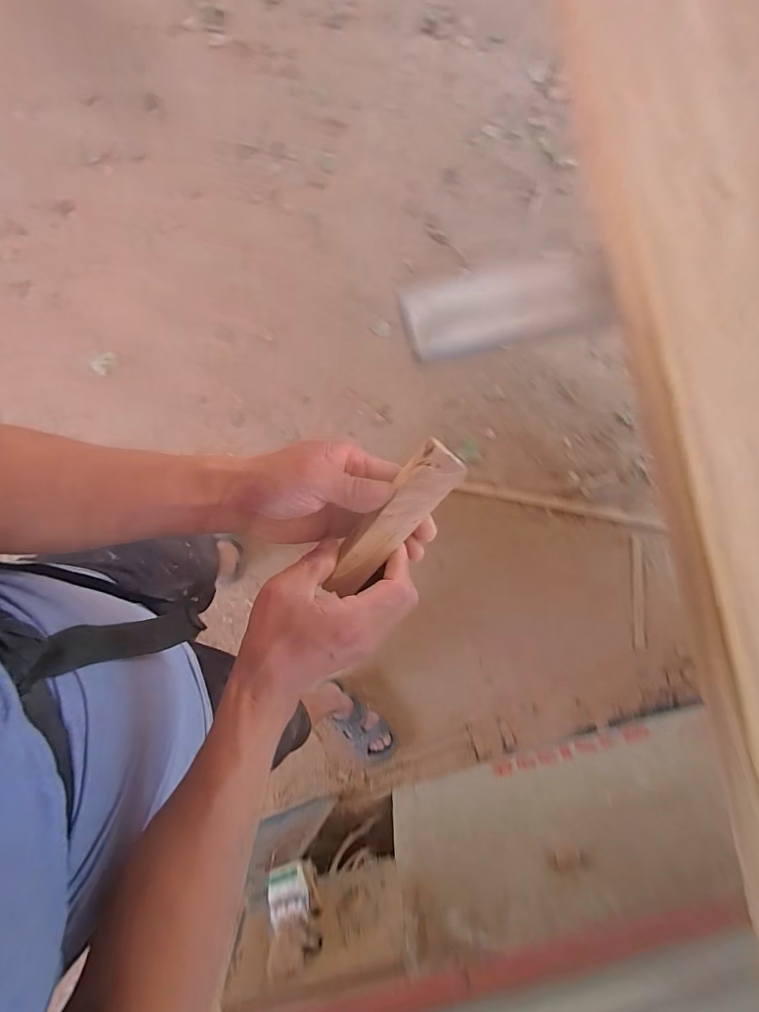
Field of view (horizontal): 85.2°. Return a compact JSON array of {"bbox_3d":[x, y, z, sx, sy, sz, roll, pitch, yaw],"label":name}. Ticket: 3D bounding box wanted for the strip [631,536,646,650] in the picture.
[{"bbox_3d":[0.776,0.259,1.243,0.030,0.005,0.328,-1,82,20],"label":"strip"}]

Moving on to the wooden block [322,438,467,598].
[{"bbox_3d":[0.009,0.012,0.310,0.035,0.025,0.134,41,104,6],"label":"wooden block"}]

